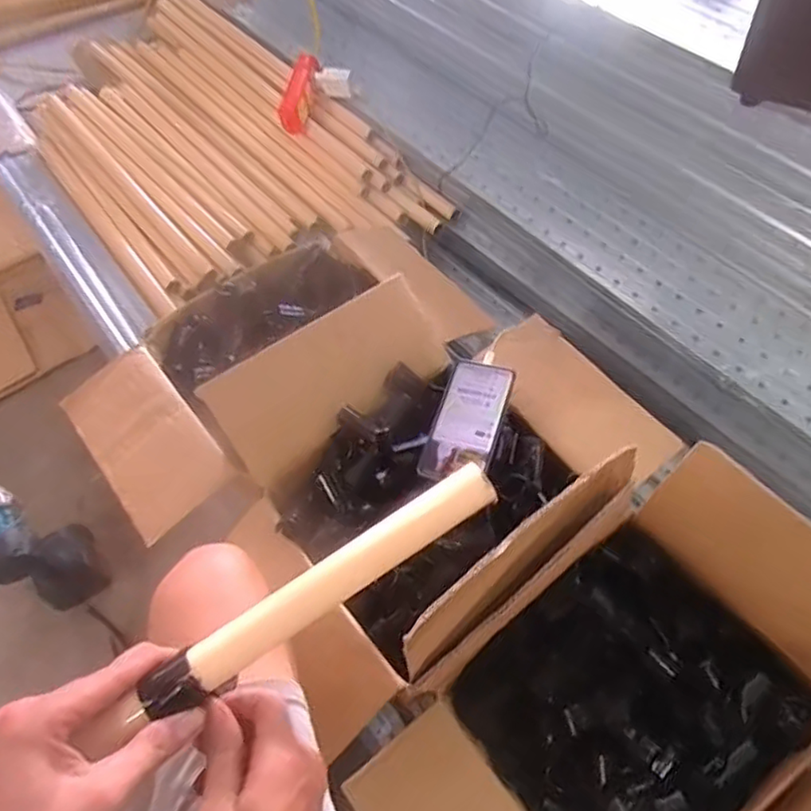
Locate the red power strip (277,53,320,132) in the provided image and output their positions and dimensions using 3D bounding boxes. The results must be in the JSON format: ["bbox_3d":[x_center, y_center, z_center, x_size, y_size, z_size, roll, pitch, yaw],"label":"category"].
[{"bbox_3d":[-0.201,-0.594,1.194,0.048,0.043,0.167,13,78,7],"label":"red power strip"}]

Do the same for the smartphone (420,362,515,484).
[{"bbox_3d":[0.074,0.017,0.745,0.074,0.010,0.162,15,62,17],"label":"smartphone"}]

